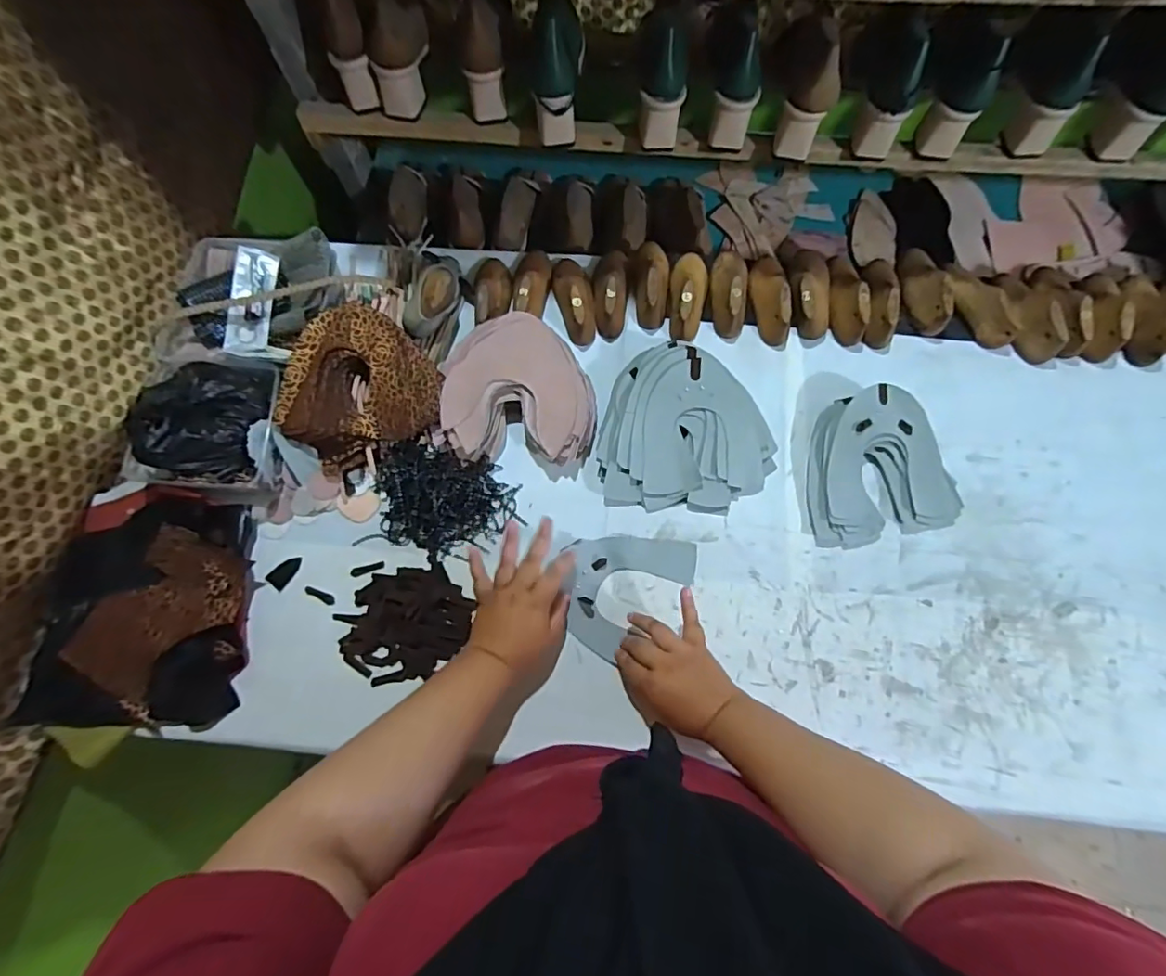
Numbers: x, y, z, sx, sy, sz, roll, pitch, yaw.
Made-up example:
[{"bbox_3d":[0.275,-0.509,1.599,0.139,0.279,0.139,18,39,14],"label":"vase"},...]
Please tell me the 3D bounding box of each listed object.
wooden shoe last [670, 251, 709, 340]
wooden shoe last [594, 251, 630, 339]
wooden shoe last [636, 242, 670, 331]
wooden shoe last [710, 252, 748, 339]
[{"bbox_3d":[0.146,-0.272,0.744,0.052,0.051,0.141,11,72,4],"label":"wooden shoe last"},{"bbox_3d":[0.039,-0.281,0.750,0.051,0.050,0.141,2,72,2],"label":"wooden shoe last"},{"bbox_3d":[0.097,-0.295,0.754,0.050,0.056,0.142,4,72,2],"label":"wooden shoe last"},{"bbox_3d":[0.204,-0.277,0.746,0.046,0.057,0.128,6,72,3],"label":"wooden shoe last"}]

